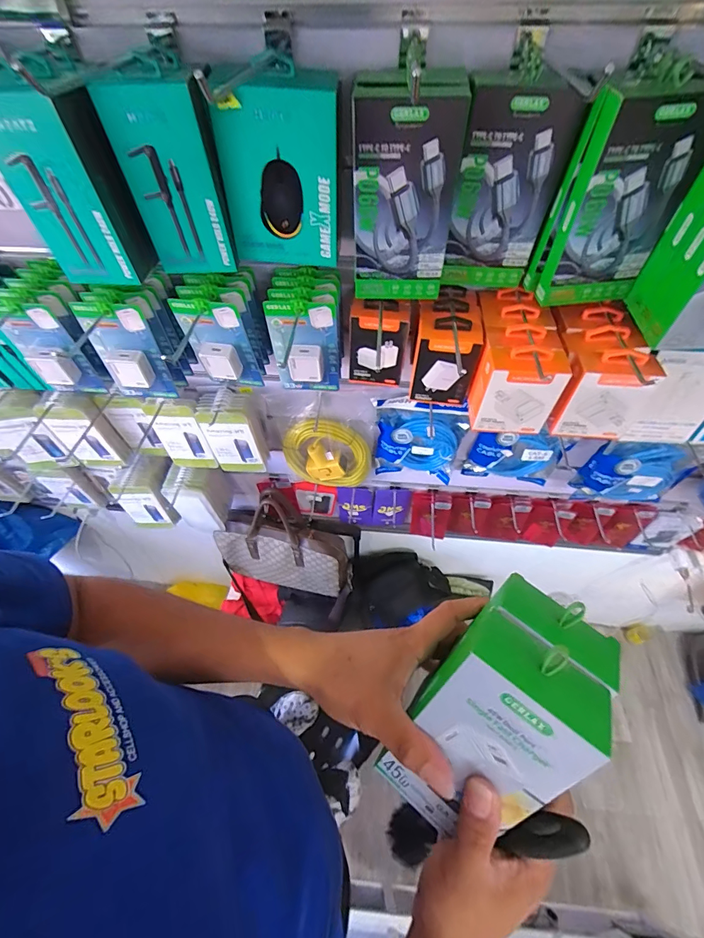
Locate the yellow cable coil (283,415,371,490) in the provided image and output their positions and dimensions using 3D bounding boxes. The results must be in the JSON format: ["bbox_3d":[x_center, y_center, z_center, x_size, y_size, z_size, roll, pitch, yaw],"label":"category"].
[{"bbox_3d":[-0.051,-0.024,0.821,0.174,0.200,0.043,2,57,3],"label":"yellow cable coil"}]

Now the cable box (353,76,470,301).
[{"bbox_3d":[0.052,-0.254,0.389,0.096,0.180,0.034,4,57,4],"label":"cable box"}]

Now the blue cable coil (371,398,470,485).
[{"bbox_3d":[0.129,-0.048,0.778,0.170,0.199,0.036,7,57,6],"label":"blue cable coil"}]

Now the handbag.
[{"bbox_3d":[-0.181,0.198,1.080,0.351,0.350,0.135,11,57,8],"label":"handbag"}]

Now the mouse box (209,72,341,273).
[{"bbox_3d":[-0.071,-0.305,0.411,0.117,0.169,0.047,5,57,5],"label":"mouse box"}]

